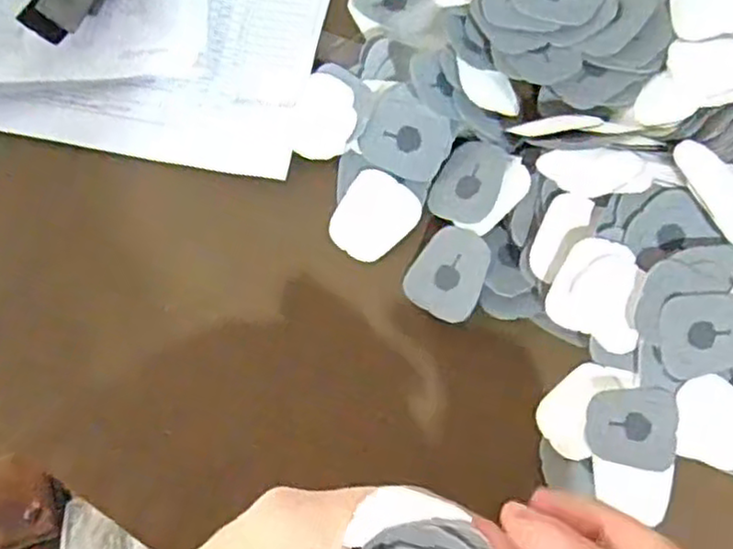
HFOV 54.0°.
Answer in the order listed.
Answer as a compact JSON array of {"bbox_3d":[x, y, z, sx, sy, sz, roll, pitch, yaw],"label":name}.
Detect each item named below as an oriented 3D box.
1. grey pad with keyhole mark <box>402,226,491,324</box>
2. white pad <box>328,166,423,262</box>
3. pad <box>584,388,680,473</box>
[{"bbox_3d":[0.036,-0.001,0.315,0.033,0.004,0.039,23,89,24],"label":"grey pad with keyhole mark"},{"bbox_3d":[0.003,-0.026,0.325,0.034,0.004,0.039,32,79,8],"label":"white pad"},{"bbox_3d":[0.111,0.063,0.299,0.036,0.004,0.033,4,77,2],"label":"pad"}]

